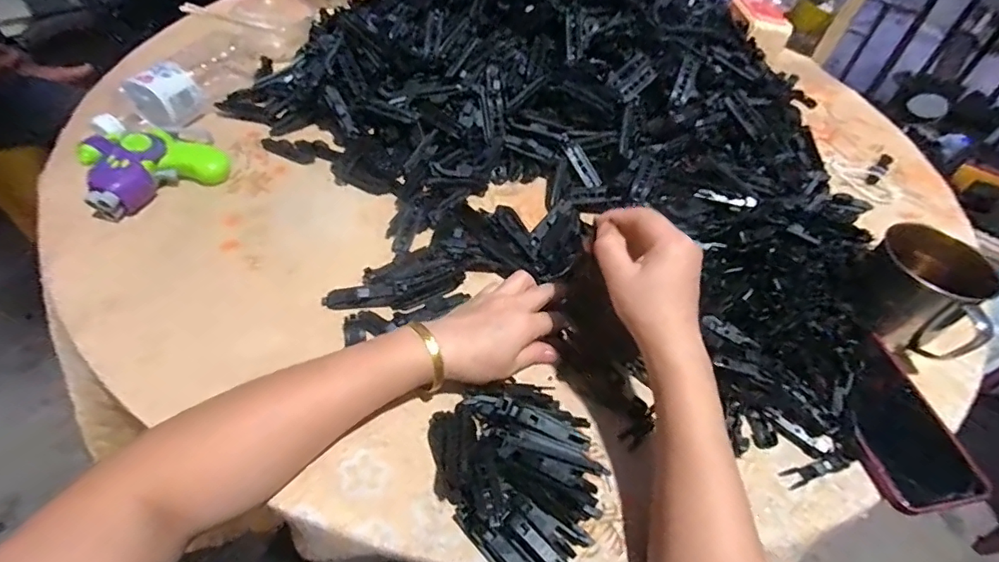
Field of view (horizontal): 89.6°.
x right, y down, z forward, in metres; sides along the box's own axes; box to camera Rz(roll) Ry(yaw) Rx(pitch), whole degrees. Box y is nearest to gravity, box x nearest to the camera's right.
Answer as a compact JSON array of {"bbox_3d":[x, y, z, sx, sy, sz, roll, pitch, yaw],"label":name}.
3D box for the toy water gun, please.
[{"bbox_3d":[-0.363,-0.122,0.525,0.129,0.056,0.075,-33,60,-28],"label":"toy water gun"}]

